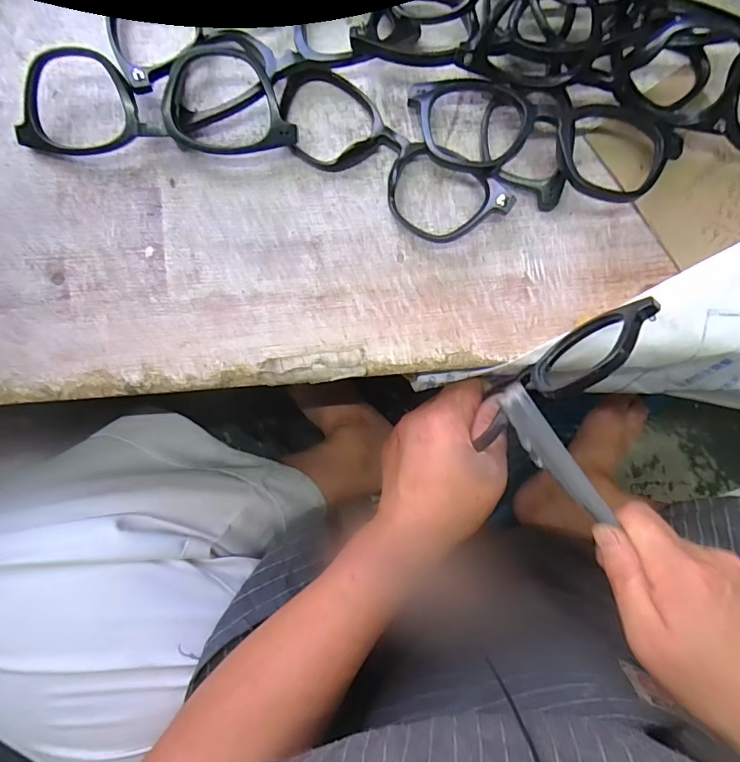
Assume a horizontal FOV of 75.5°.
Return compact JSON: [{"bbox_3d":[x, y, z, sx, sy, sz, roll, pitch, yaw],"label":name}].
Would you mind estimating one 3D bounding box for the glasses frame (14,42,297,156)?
[{"bbox_3d":[-0.108,-0.139,0.242,0.139,0.027,0.046,2,90,-2],"label":"glasses frame"}]

